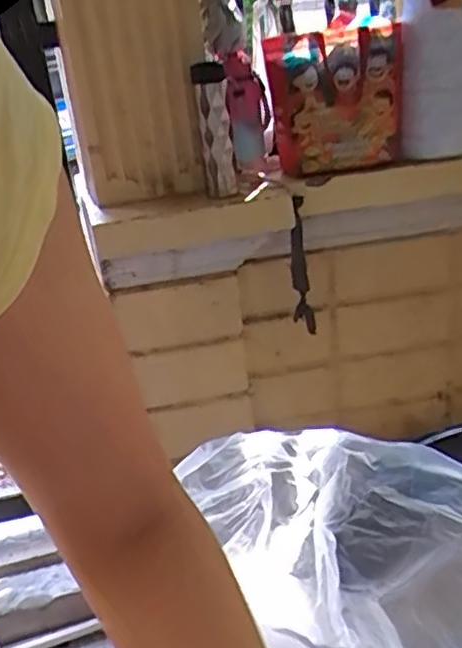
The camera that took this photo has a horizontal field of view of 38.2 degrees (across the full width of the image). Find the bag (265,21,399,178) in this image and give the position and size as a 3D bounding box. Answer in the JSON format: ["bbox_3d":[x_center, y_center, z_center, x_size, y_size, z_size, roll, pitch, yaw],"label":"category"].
[{"bbox_3d":[0.213,-0.452,1.357,0.258,0.256,0.124,-2,25,10],"label":"bag"}]

